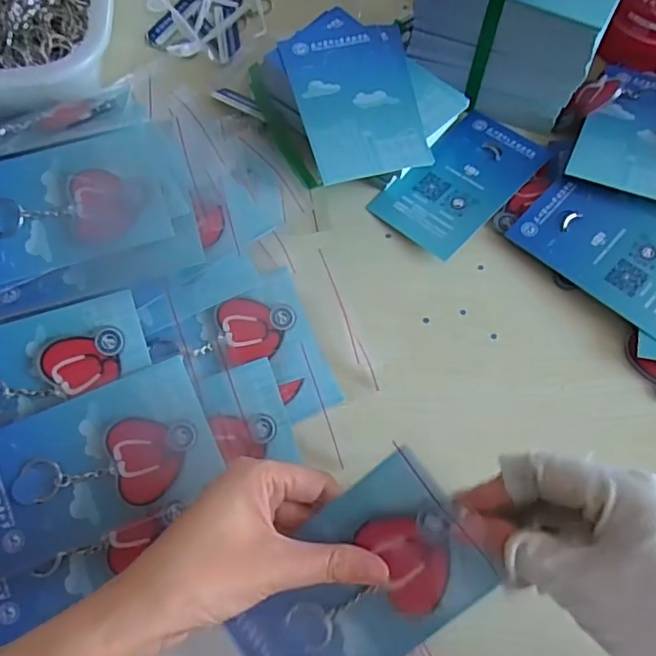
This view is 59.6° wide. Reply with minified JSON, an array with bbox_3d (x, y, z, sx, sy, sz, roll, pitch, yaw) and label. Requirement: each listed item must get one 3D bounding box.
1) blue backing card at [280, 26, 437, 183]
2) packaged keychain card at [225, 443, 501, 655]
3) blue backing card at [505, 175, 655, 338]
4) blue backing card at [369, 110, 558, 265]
[{"bbox_3d":[0.023,-0.168,0.417,0.089,0.004,0.134,-13,68,-9],"label":"blue backing card"},{"bbox_3d":[0.013,0.132,0.287,0.134,0.011,0.076,-43,75,8],"label":"packaged keychain card"},{"bbox_3d":[0.211,-0.058,0.417,0.084,0.004,0.132,-44,69,-11],"label":"blue backing card"},{"bbox_3d":[0.108,-0.120,0.460,0.079,0.005,0.141,40,74,21],"label":"blue backing card"}]

